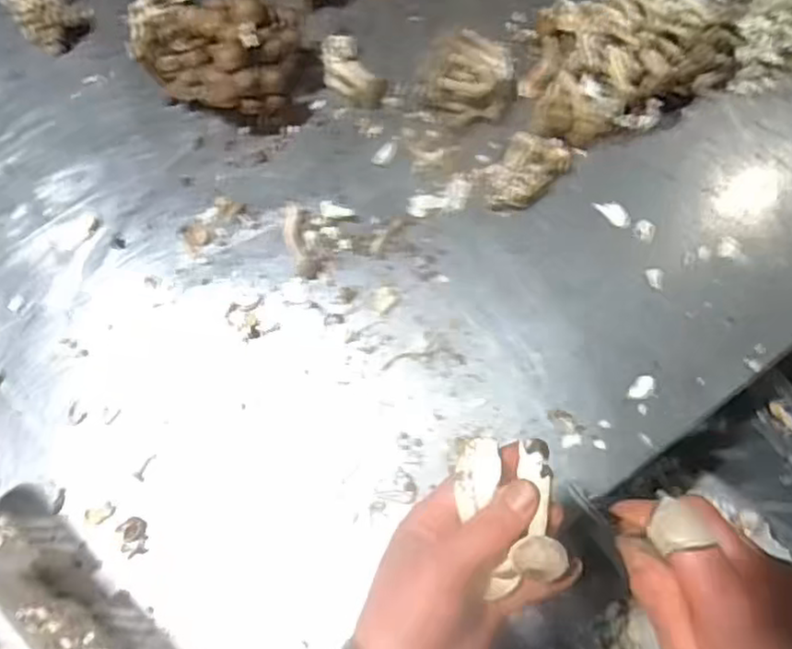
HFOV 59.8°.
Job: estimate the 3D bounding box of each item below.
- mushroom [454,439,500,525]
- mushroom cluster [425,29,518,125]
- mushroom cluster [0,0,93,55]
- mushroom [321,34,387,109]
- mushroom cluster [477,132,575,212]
[{"bbox_3d":[0.043,0.079,0.358,0.019,0.015,0.038,-4,60,32],"label":"mushroom"},{"bbox_3d":[0.074,-0.253,0.700,0.097,0.079,0.084,11,76,4],"label":"mushroom cluster"},{"bbox_3d":[-0.397,-0.359,0.788,0.079,0.044,0.104,-37,77,-8],"label":"mushroom cluster"},{"bbox_3d":[-0.049,-0.271,0.739,0.052,0.027,0.087,-35,77,-8],"label":"mushroom"},{"bbox_3d":[0.130,-0.156,0.687,0.095,0.036,0.061,-40,78,-9],"label":"mushroom cluster"}]

